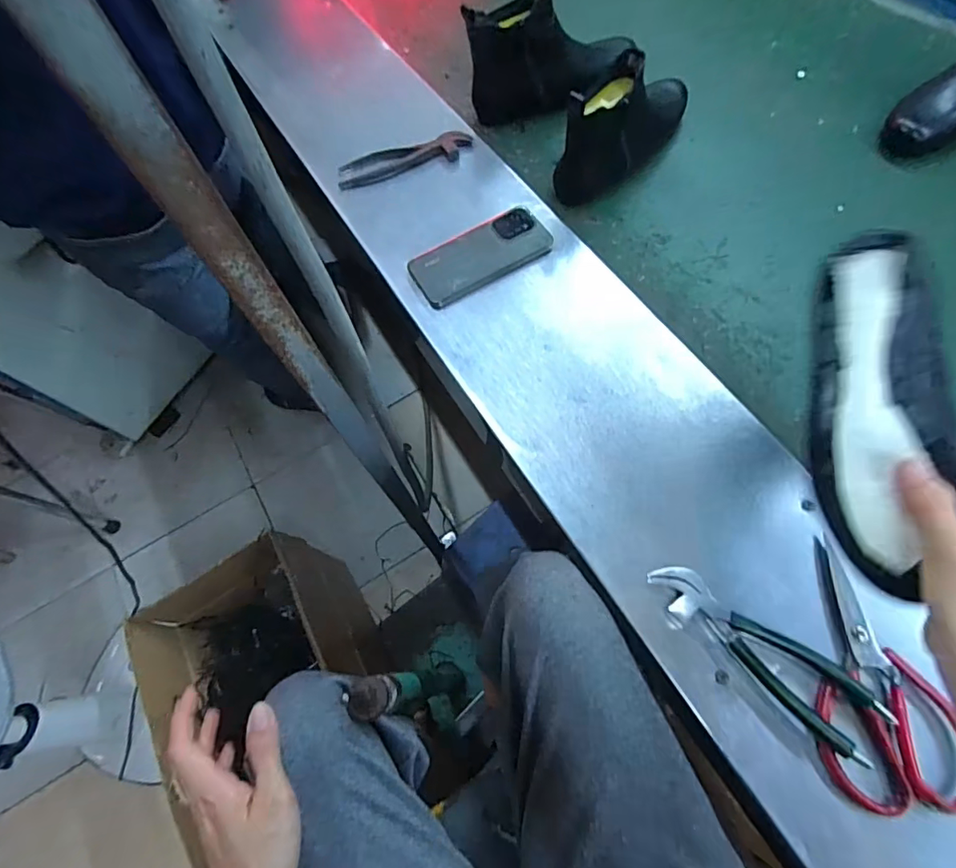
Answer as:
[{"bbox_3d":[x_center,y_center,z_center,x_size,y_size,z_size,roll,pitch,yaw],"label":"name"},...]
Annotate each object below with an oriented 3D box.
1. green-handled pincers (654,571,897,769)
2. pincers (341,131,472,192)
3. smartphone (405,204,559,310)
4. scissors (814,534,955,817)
[{"bbox_3d":[0.235,0.176,0.422,0.051,0.028,0.191,-42,70,-15],"label":"green-handled pincers"},{"bbox_3d":[-0.101,-0.387,0.706,0.189,0.015,0.057,-12,66,-1],"label":"pincers"},{"bbox_3d":[0.002,-0.223,0.627,0.169,0.009,0.082,-28,73,-4],"label":"smartphone"},{"bbox_3d":[0.317,0.188,0.411,0.092,0.015,0.195,-6,65,17],"label":"scissors"}]

